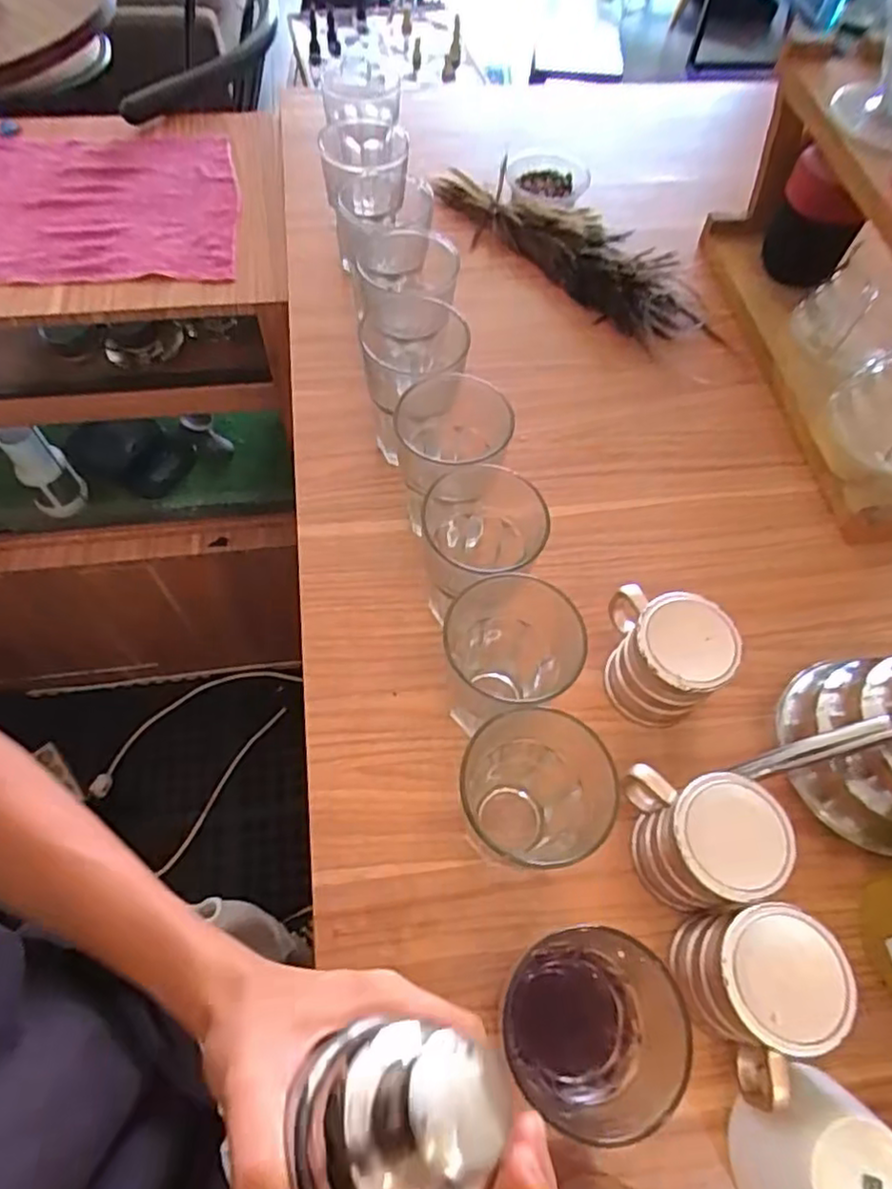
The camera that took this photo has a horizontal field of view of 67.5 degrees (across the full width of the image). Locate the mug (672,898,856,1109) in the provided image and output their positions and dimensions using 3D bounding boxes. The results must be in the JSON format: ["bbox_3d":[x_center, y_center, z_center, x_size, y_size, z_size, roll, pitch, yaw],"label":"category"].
[{"bbox_3d":[0.190,0.242,0.401,0.073,0.086,0.097,-11,63,-8],"label":"mug"}]

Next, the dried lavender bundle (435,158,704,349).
[{"bbox_3d":[0.140,-0.390,0.754,0.342,0.059,0.087,41,67,18],"label":"dried lavender bundle"}]

